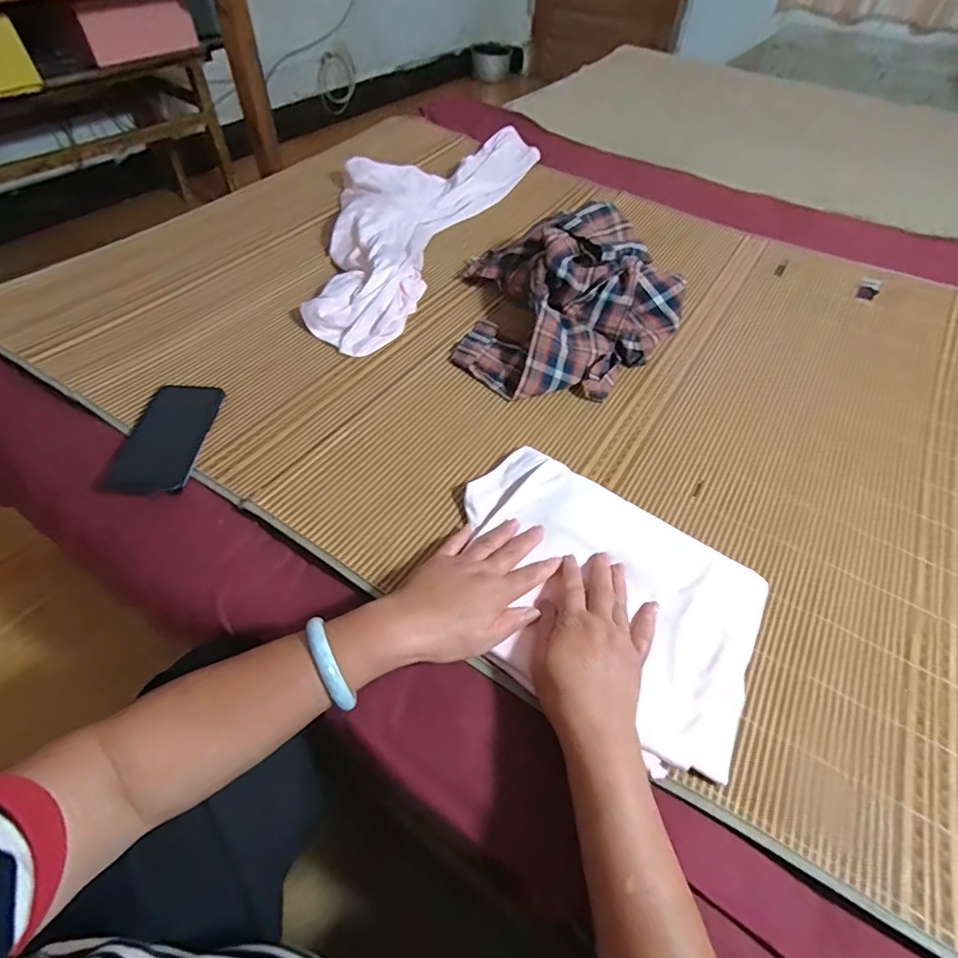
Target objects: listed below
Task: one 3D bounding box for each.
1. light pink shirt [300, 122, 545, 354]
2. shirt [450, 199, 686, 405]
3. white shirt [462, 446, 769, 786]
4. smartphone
[{"bbox_3d":[-0.135,-0.482,0.924,0.282,0.060,0.718,19,53,11],"label":"light pink shirt"},{"bbox_3d":[0.124,-0.255,0.727,0.308,0.113,0.313,10,52,4],"label":"shirt"},{"bbox_3d":[0.107,0.102,0.491,0.310,0.017,0.220,30,55,18],"label":"white shirt"},{"bbox_3d":[-0.355,-0.052,0.593,0.092,0.014,0.156,5,52,0],"label":"smartphone"}]

